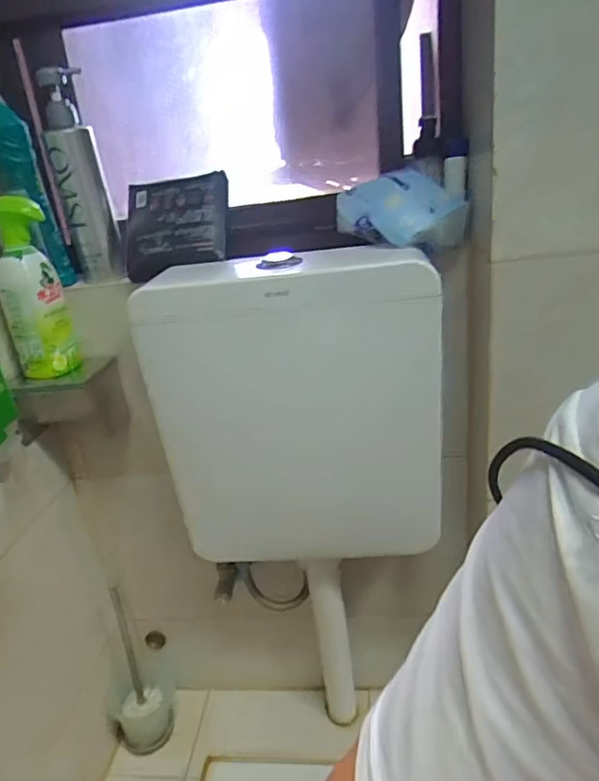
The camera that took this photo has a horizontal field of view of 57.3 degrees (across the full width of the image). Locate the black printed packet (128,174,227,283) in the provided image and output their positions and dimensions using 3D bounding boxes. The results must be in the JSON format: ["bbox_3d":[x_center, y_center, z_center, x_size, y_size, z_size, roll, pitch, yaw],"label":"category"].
[{"bbox_3d":[-0.167,-0.227,0.742,0.141,0.131,0.027,-5,-15,8],"label":"black printed packet"}]

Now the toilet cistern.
[{"bbox_3d":[-0.002,0.038,0.719,0.359,0.407,0.110,-5,23,6],"label":"toilet cistern"}]

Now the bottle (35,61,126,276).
[{"bbox_3d":[-0.292,-0.276,0.734,0.064,0.253,0.060,-13,23,-15],"label":"bottle"}]

